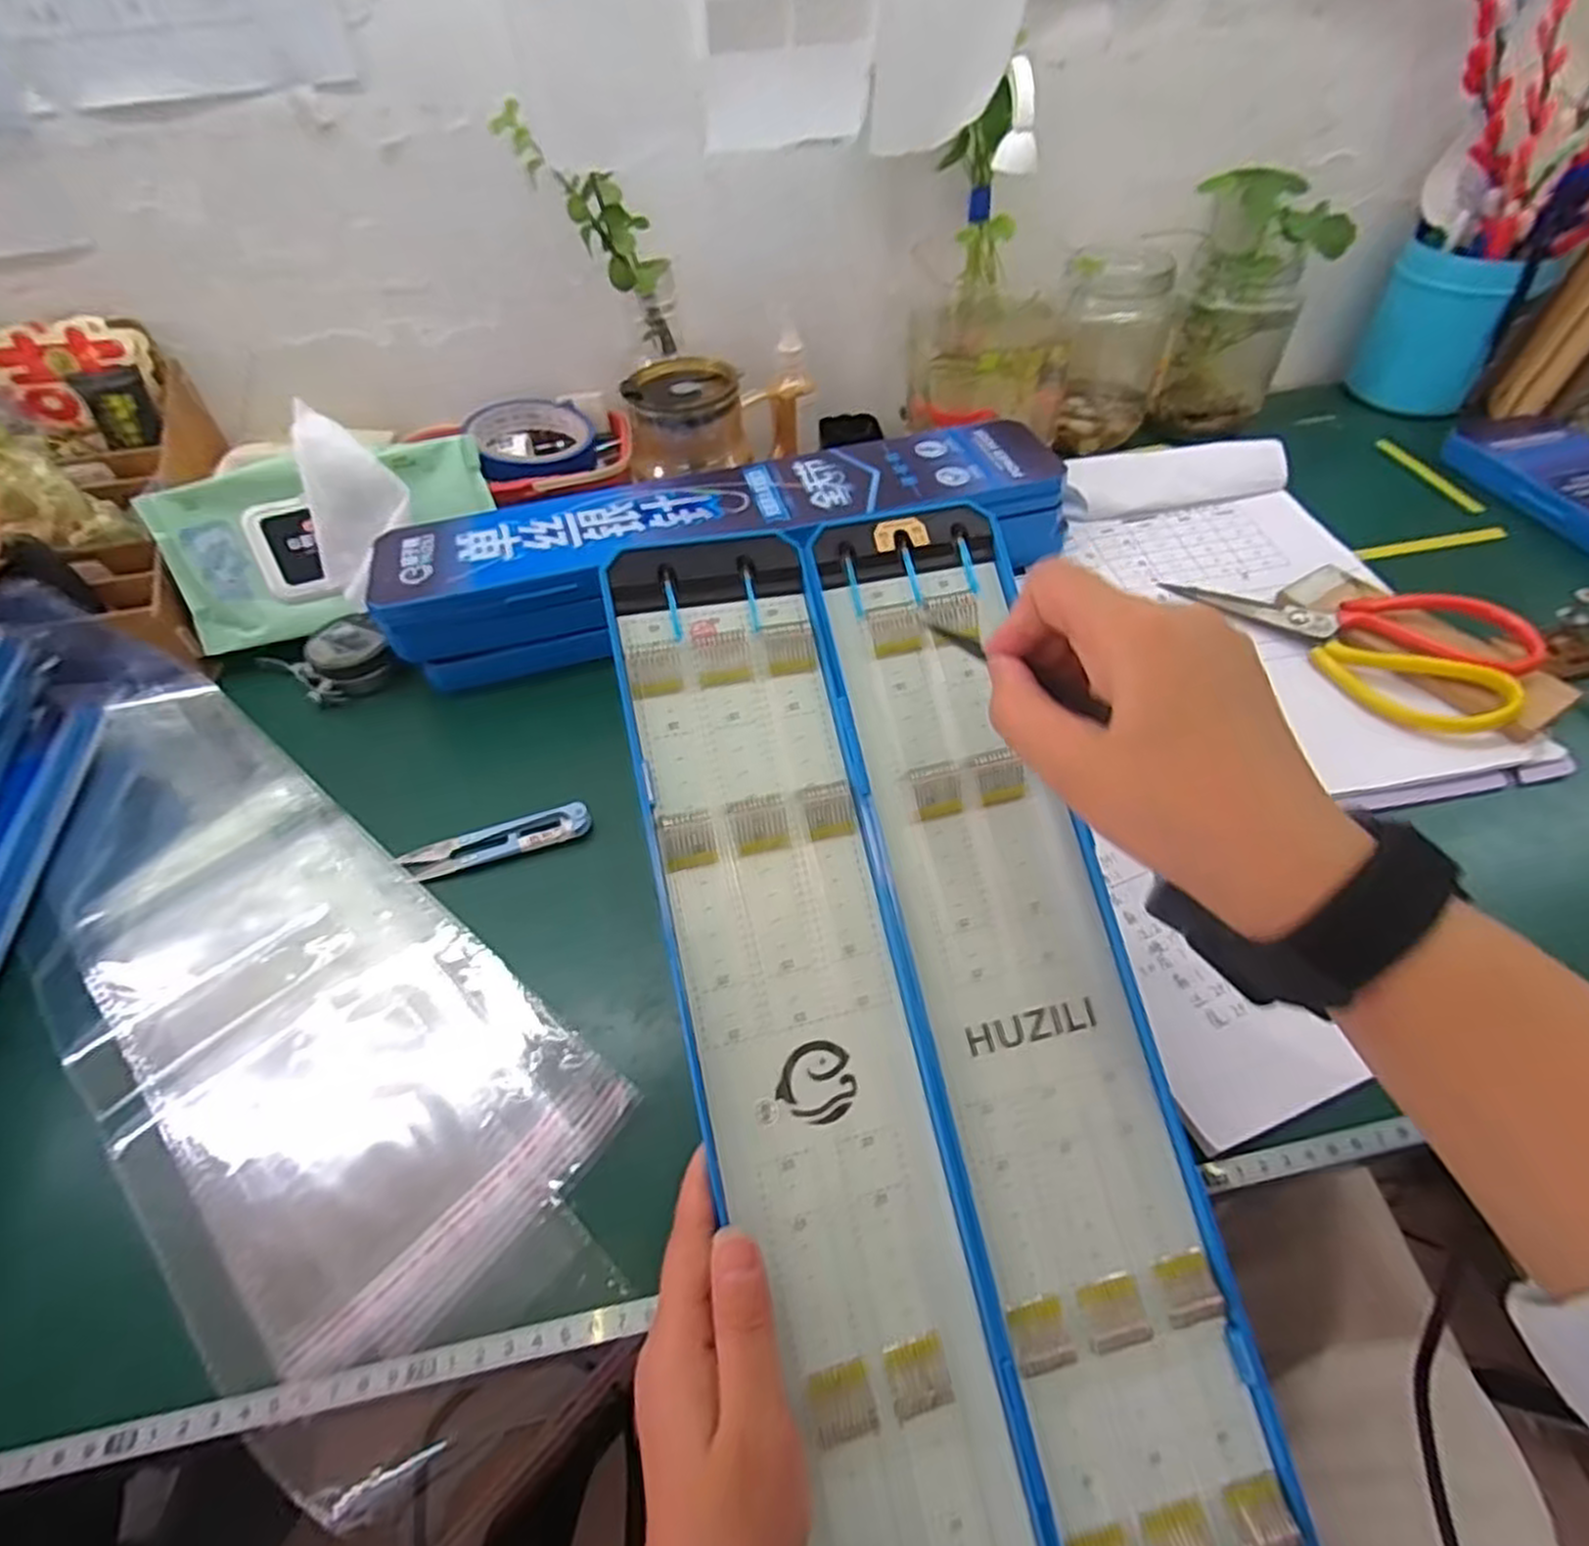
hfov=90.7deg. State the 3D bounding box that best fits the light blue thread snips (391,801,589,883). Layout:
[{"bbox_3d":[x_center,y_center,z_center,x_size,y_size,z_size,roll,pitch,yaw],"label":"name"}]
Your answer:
[{"bbox_3d":[-0.157,0.034,0.413,0.096,0.008,0.025,-14,50,-9],"label":"light blue thread snips"}]

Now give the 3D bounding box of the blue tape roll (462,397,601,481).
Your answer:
[{"bbox_3d":[-0.190,-0.242,0.573,0.086,0.028,0.080,-1,49,2],"label":"blue tape roll"}]

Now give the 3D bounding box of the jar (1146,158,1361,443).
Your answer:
[{"bbox_3d":[0.364,-0.380,0.640,0.108,0.162,0.098,13,51,14],"label":"jar"}]

